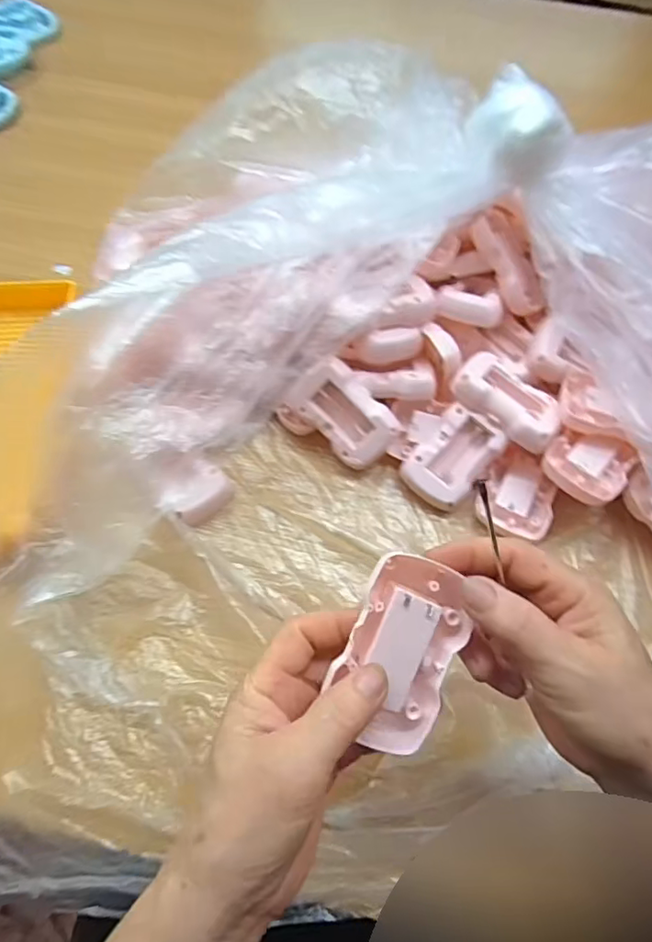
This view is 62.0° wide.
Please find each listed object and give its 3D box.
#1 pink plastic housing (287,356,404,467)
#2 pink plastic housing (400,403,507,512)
[{"bbox_3d":[0.017,-0.043,0.426,0.086,0.018,0.053,45,110,-4],"label":"pink plastic housing"},{"bbox_3d":[0.099,-0.010,0.421,0.053,0.022,0.074,41,89,7],"label":"pink plastic housing"}]

